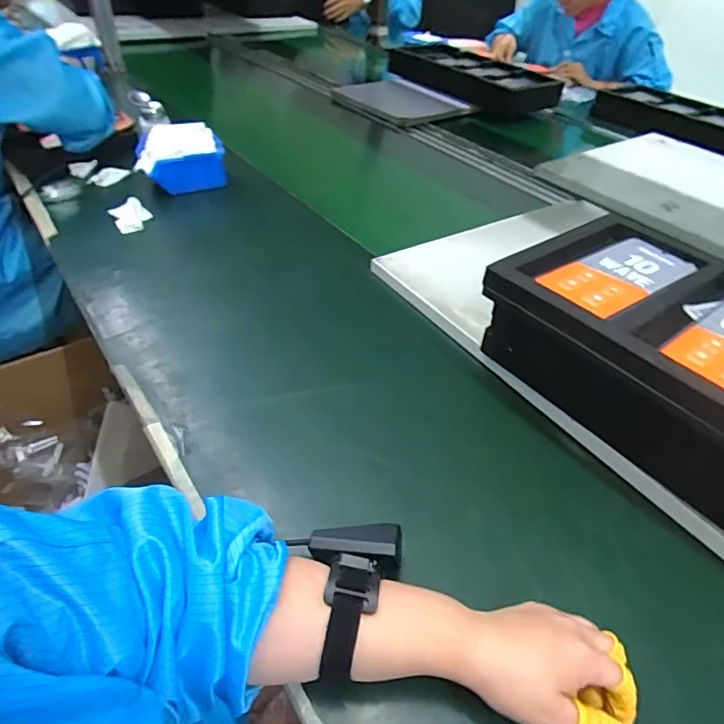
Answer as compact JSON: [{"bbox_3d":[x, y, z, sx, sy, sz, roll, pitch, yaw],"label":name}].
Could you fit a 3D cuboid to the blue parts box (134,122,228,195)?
[{"bbox_3d":[-0.321,-0.356,0.885,0.139,0.082,0.116,-17,47,-22],"label":"blue parts box"}]

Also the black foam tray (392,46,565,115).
[{"bbox_3d":[0.336,-0.833,1.464,0.485,0.072,0.283,35,50,28],"label":"black foam tray"}]

